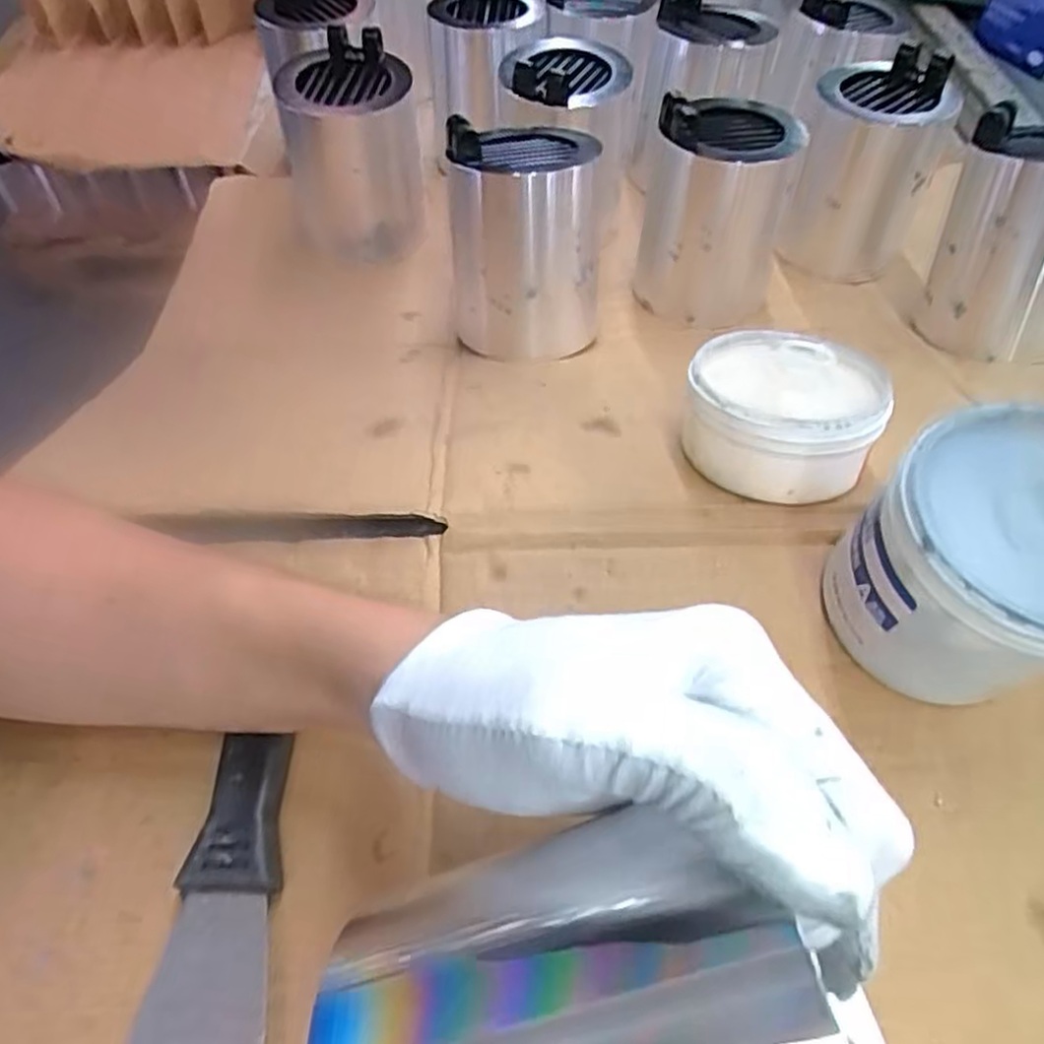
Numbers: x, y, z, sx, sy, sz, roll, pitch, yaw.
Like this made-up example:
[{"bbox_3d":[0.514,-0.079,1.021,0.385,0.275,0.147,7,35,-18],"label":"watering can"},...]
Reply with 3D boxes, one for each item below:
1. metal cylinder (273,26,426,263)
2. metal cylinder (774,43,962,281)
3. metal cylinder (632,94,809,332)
[{"bbox_3d":[-0.117,-0.249,0.503,0.089,0.116,0.088,-12,56,-9],"label":"metal cylinder"},{"bbox_3d":[0.232,-0.242,0.501,0.084,0.109,0.082,15,56,9],"label":"metal cylinder"},{"bbox_3d":[0.121,-0.197,0.457,0.084,0.109,0.090,11,56,6],"label":"metal cylinder"}]

